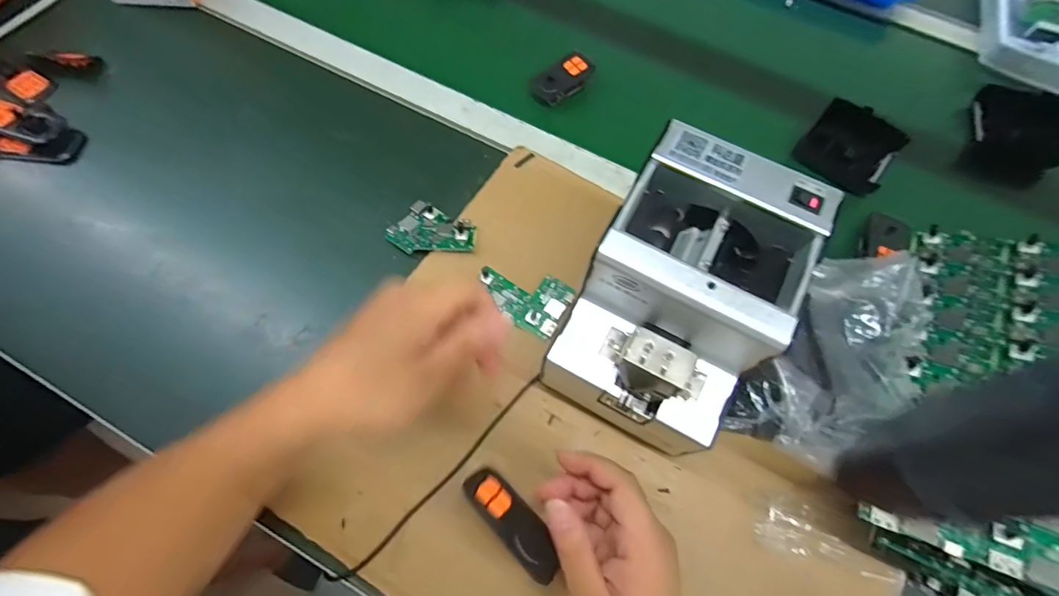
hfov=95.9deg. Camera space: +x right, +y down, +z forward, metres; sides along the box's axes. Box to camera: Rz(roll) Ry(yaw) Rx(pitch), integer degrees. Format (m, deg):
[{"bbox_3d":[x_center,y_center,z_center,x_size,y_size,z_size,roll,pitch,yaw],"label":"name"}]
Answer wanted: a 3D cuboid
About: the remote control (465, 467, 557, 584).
[{"bbox_3d":[-0.010,0.140,0.302,0.073,0.015,0.035,48,30,13],"label":"remote control"}]

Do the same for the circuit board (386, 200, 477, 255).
[{"bbox_3d":[-0.090,-0.061,0.445,0.077,0.021,0.051,25,68,9],"label":"circuit board"}]

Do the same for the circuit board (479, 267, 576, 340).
[{"bbox_3d":[-0.004,-0.004,0.420,0.078,0.016,0.052,29,68,10],"label":"circuit board"}]

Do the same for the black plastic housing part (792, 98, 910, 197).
[{"bbox_3d":[0.348,-0.164,0.515,0.088,0.041,0.076,37,70,13],"label":"black plastic housing part"}]

